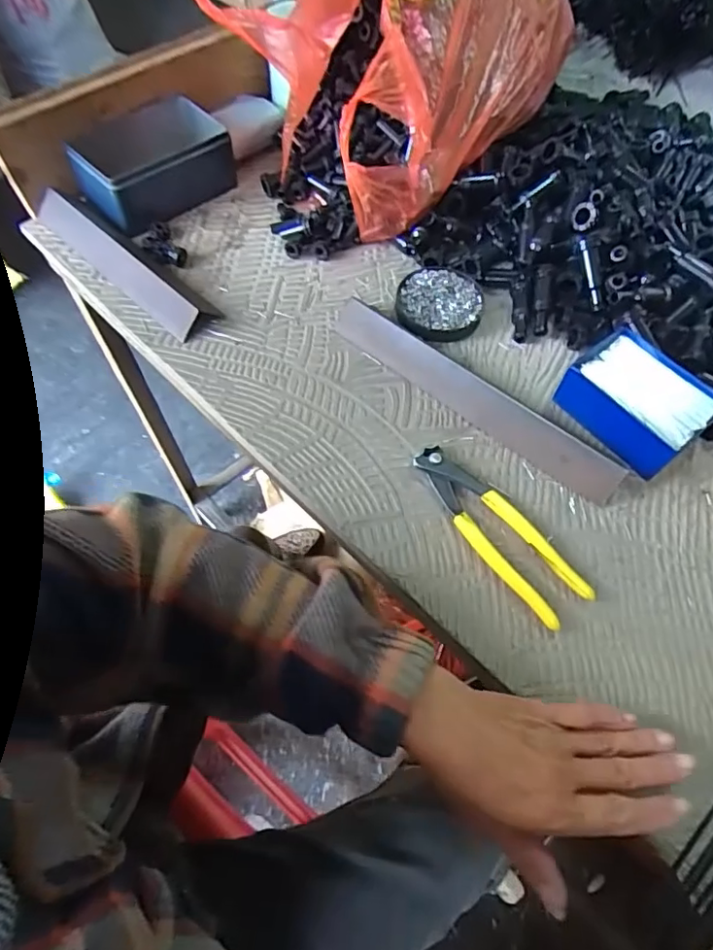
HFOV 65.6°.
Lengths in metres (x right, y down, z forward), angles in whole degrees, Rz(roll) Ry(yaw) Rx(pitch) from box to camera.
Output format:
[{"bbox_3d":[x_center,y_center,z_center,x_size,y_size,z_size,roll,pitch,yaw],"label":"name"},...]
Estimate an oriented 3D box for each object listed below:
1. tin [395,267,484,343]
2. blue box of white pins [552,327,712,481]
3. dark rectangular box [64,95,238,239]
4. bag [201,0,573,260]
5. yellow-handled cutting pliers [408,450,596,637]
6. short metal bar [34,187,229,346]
[{"bbox_3d":[0.080,-0.163,0.533,0.080,0.014,0.085,1,61,-1],"label":"tin"},{"bbox_3d":[0.236,-0.063,0.464,0.086,0.046,0.108,-35,67,-19],"label":"blue box of white pins"},{"bbox_3d":[-0.212,-0.329,0.582,0.093,0.058,0.150,37,66,17],"label":"dark rectangular box"},{"bbox_3d":[0.032,-0.415,0.559,0.322,0.197,0.259,-33,67,-18],"label":"bag"},{"bbox_3d":[0.104,0.039,0.418,0.045,0.014,0.158,-33,67,-18],"label":"yellow-handled cutting pliers"},{"bbox_3d":[-0.224,-0.212,0.534,0.233,0.024,0.050,40,67,19],"label":"short metal bar"}]

